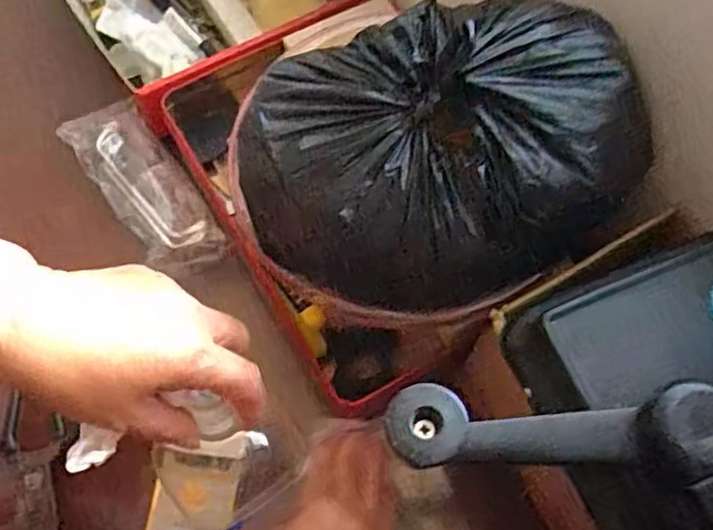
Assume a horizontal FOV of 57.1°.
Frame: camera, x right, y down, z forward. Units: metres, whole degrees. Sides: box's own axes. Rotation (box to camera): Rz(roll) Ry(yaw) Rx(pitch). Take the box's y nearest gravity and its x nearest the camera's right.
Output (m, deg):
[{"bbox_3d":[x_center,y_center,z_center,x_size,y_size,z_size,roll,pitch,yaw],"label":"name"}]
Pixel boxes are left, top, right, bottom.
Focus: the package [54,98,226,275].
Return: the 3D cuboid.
[{"bbox_3d":[-0.174,-0.067,0.538,0.065,0.020,0.183,-33,71,-14],"label":"package"}]

